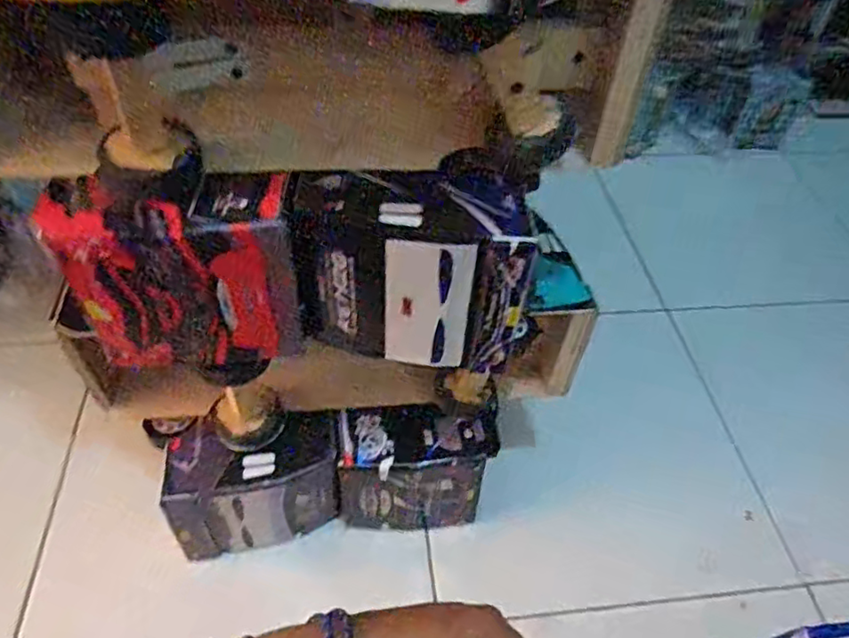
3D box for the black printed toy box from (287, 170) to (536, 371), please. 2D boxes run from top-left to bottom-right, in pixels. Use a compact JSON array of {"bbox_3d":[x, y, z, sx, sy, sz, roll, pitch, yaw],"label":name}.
[{"bbox_3d":[-0.011,-0.036,0.447,0.166,0.137,0.063,7,48,1],"label":"black printed toy box"}]

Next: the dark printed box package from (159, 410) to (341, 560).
[{"bbox_3d":[-0.161,0.165,0.616,0.173,0.129,0.076,-4,49,-9],"label":"dark printed box package"}]

